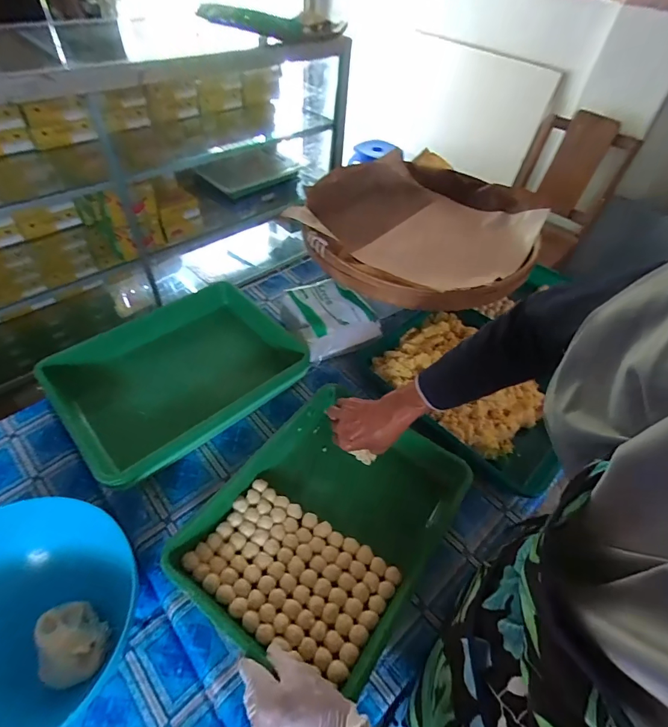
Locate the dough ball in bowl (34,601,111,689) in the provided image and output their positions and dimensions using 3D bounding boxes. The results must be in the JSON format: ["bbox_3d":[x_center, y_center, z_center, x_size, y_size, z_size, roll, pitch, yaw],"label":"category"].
[{"bbox_3d":[-0.300,0.322,0.464,0.064,0.056,0.089,-23,55,-25],"label":"dough ball in bowl"}]

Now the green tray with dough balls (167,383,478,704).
[{"bbox_3d":[-0.006,0.206,0.536,0.268,0.050,0.337,30,52,20],"label":"green tray with dough balls"}]

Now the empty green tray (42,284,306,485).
[{"bbox_3d":[-0.253,0.003,0.651,0.354,0.063,0.281,-33,59,-28],"label":"empty green tray"}]

